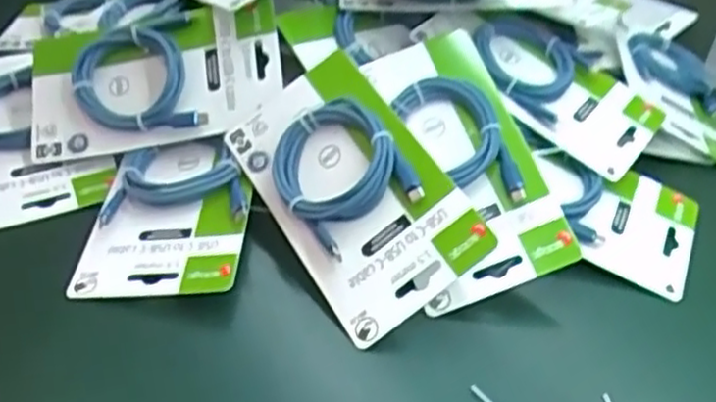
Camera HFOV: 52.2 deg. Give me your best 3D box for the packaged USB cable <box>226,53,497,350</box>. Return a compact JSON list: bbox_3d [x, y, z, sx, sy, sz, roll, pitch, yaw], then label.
[{"bbox_3d":[-0.007,-0.006,0.443,0.097,0.019,0.171,-41,65,5],"label":"packaged USB cable"}]

